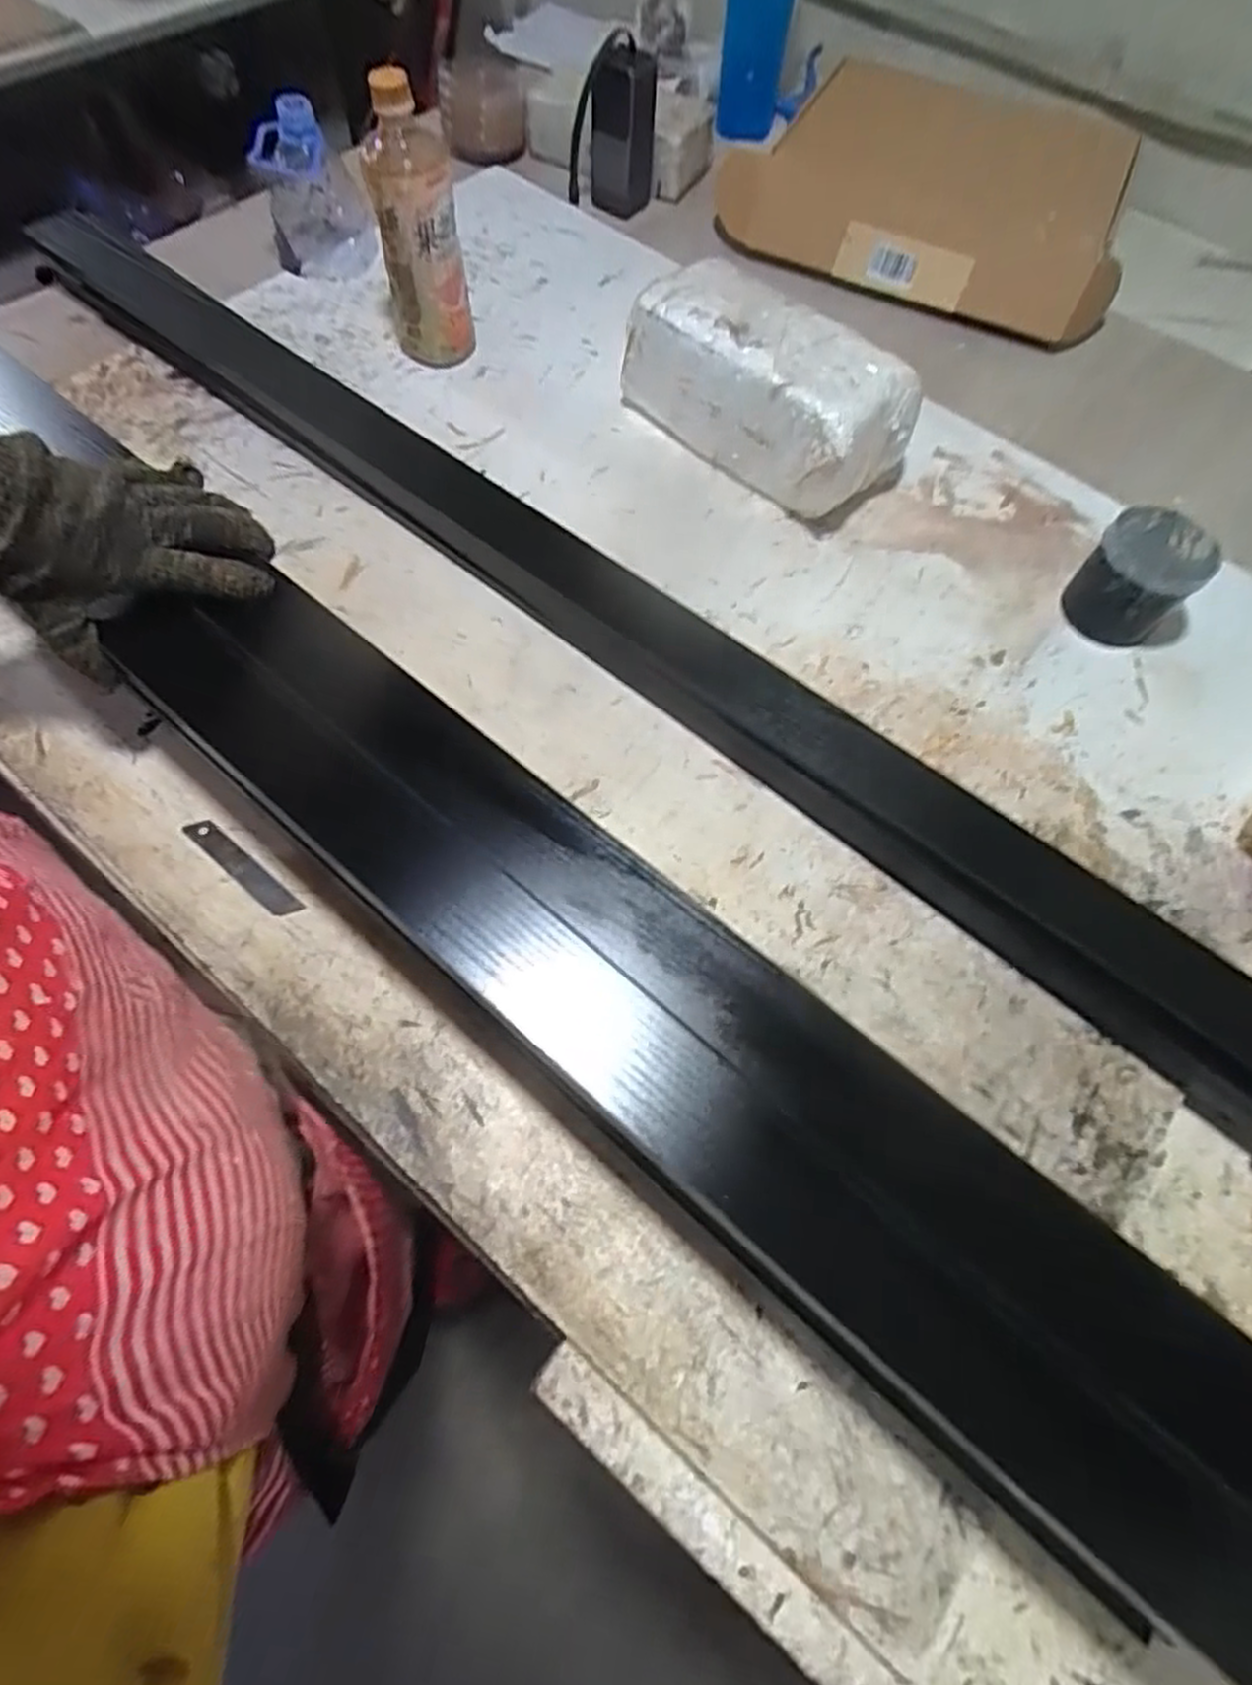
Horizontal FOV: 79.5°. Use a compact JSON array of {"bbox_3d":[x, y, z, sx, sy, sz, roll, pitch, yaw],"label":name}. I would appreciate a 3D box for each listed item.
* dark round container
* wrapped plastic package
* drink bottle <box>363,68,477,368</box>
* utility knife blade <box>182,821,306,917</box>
[{"bbox_3d":[0.413,-0.212,0.613,0.079,0.077,0.094,42,69,15],"label":"dark round container"},{"bbox_3d":[0.123,-0.399,0.663,0.249,0.110,0.115,42,69,15],"label":"wrapped plastic package"},{"bbox_3d":[-0.182,-0.537,0.663,0.074,0.198,0.064,-8,65,-7],"label":"drink bottle"},{"bbox_3d":[-0.251,0.017,0.494,0.099,0.004,0.016,36,74,14],"label":"utility knife blade"}]

